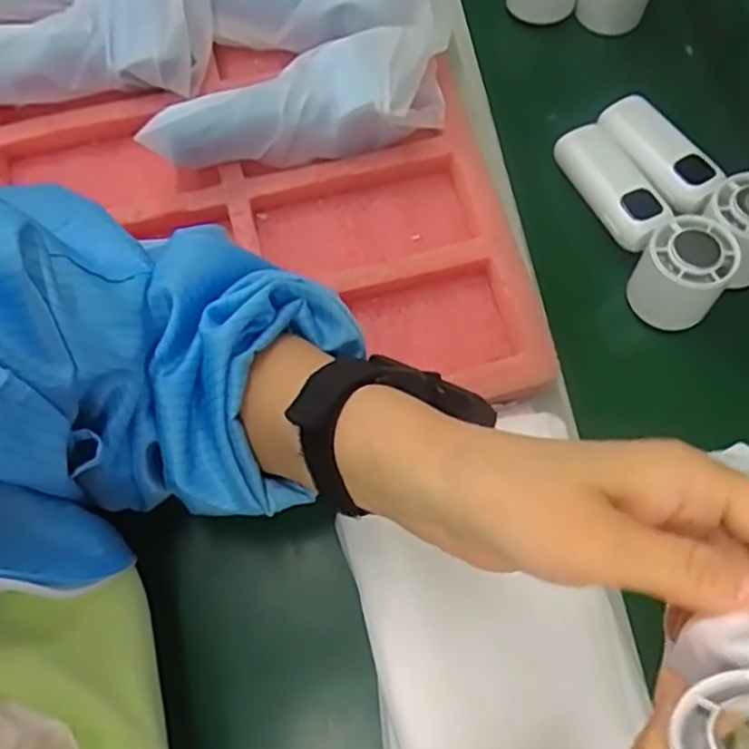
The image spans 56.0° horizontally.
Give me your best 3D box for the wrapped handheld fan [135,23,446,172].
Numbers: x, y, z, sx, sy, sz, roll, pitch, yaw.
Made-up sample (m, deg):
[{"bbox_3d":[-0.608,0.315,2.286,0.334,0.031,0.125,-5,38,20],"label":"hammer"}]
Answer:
[{"bbox_3d":[-0.049,-0.172,0.465,0.197,0.045,0.068,-17,72,-7],"label":"wrapped handheld fan"}]

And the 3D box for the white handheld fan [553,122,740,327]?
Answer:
[{"bbox_3d":[0.179,-0.110,0.472,0.051,0.053,0.158,-21,72,-8],"label":"white handheld fan"}]

